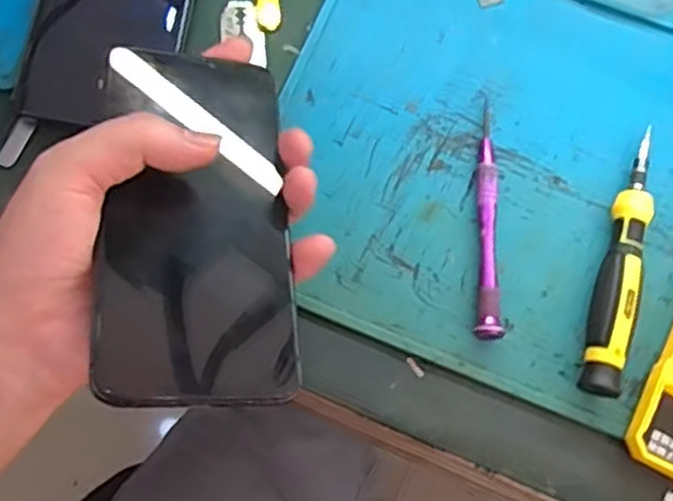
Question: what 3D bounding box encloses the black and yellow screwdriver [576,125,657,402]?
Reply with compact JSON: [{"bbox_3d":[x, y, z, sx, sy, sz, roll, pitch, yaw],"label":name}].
[{"bbox_3d":[0.132,0.004,0.335,0.019,0.019,0.127,19,75,5],"label":"black and yellow screwdriver"}]

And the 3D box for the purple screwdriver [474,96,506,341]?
[{"bbox_3d":[0.073,-0.017,0.345,0.013,0.011,0.119,4,74,1],"label":"purple screwdriver"}]

